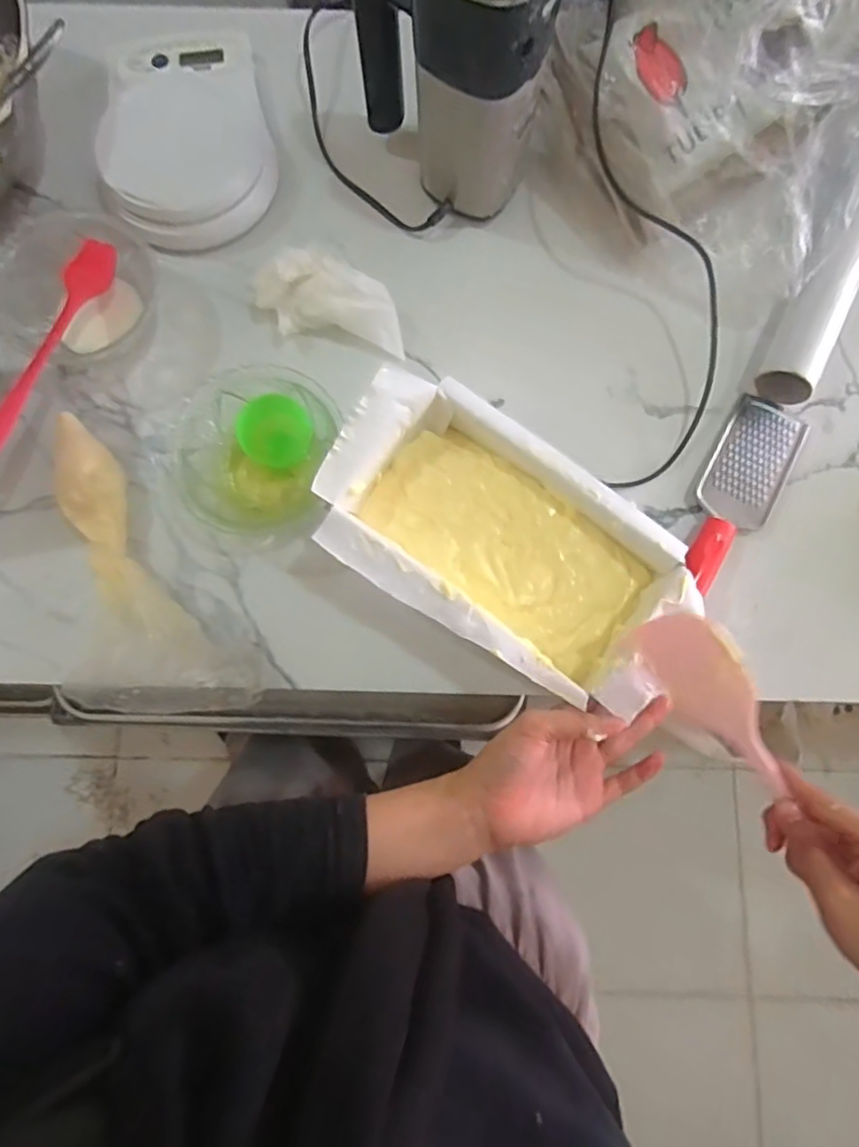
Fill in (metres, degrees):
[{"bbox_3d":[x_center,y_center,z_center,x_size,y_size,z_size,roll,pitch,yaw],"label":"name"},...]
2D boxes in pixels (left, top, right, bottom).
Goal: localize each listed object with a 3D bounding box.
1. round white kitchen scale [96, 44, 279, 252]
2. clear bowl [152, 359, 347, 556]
[{"bbox_3d":[-0.198,-0.354,0.522,0.128,0.031,0.191,-8,79,-2],"label":"round white kitchen scale"},{"bbox_3d":[-0.132,-0.082,0.469,0.142,0.047,0.125,-36,81,-7],"label":"clear bowl"}]

